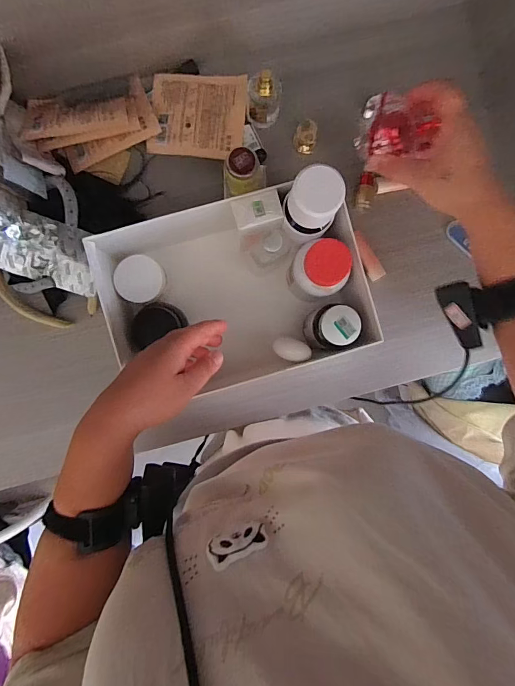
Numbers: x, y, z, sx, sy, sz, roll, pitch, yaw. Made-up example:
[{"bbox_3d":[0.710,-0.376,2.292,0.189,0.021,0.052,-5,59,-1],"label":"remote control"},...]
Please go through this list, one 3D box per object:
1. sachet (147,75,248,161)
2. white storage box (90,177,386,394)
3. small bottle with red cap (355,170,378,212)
[{"bbox_3d":[-0.078,-0.299,0.502,0.122,0.012,0.103,6,91,-2],"label":"sachet"},{"bbox_3d":[-0.025,-0.055,0.462,0.289,0.111,0.201,-16,92,-2],"label":"white storage box"},{"bbox_3d":[0.151,-0.210,0.531,0.023,0.020,0.047,7,104,-2],"label":"small bottle with red cap"}]

